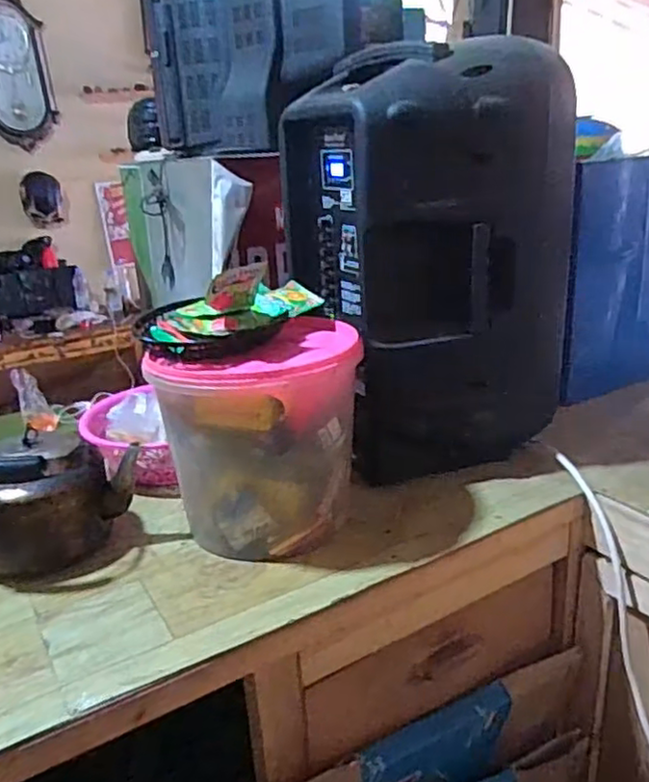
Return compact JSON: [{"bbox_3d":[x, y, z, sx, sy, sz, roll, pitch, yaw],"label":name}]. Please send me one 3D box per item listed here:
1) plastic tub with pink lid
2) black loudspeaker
[{"bbox_3d":[-0.072,0.062,0.821,0.230,0.232,0.205,-2,19,6],"label":"plastic tub with pink lid"},{"bbox_3d":[0.141,-0.177,0.933,0.306,0.499,0.254,-12,23,-18],"label":"black loudspeaker"}]

